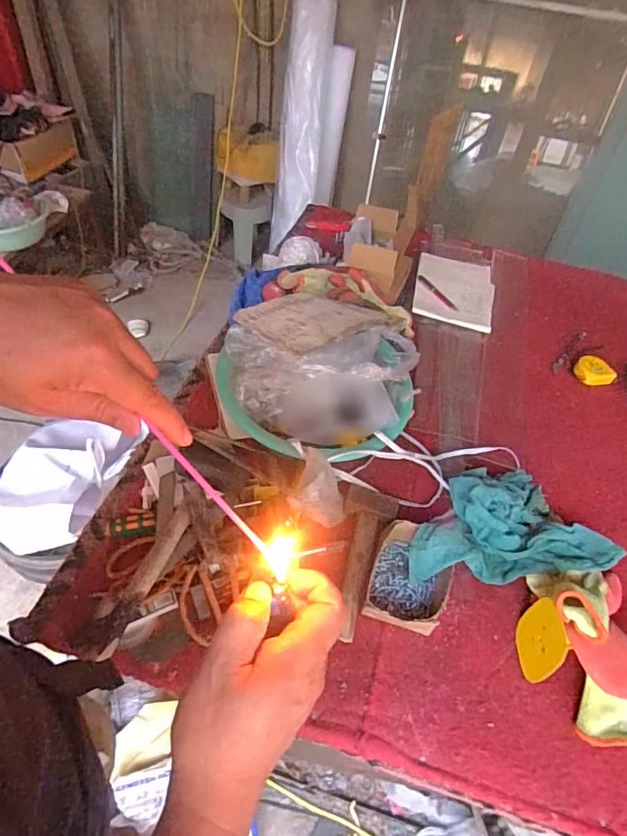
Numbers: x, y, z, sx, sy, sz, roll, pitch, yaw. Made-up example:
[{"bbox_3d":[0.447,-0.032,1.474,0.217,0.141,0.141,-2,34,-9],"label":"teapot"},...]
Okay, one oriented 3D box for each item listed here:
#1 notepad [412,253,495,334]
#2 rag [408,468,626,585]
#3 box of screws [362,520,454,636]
[{"bbox_3d":[0.336,-0.311,1.153,0.184,0.015,0.248,16,54,0],"label":"notepad"},{"bbox_3d":[0.280,0.147,0.728,0.300,0.066,0.176,0,49,-6],"label":"rag"},{"bbox_3d":[0.130,0.219,0.661,0.103,0.049,0.139,18,50,10],"label":"box of screws"}]

